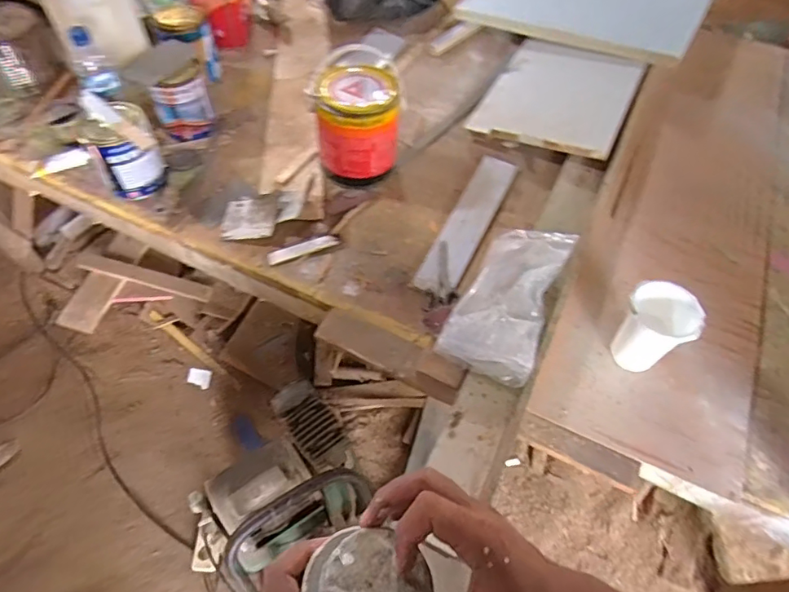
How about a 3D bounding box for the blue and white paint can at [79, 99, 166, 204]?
[{"bbox_3d":[-0.481,-0.257,0.924,0.112,0.133,0.101,-27,63,-18],"label":"blue and white paint can"}]

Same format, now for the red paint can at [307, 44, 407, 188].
[{"bbox_3d":[-0.065,-0.317,0.953,0.154,0.177,0.149,1,57,-2],"label":"red paint can"}]

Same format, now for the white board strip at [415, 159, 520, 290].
[{"bbox_3d":[0.134,-0.136,0.937,0.080,0.009,0.333,17,59,22],"label":"white board strip"}]

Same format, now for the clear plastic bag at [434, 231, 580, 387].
[{"bbox_3d":[0.182,0.004,0.813,0.136,0.059,0.280,25,60,13],"label":"clear plastic bag"}]

